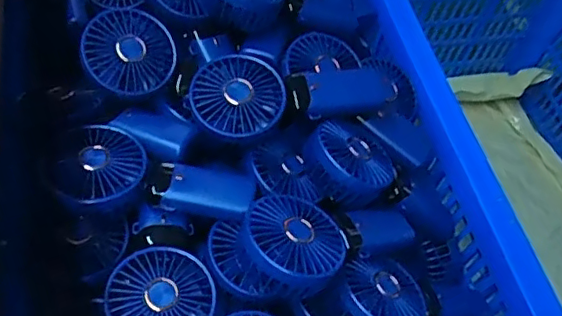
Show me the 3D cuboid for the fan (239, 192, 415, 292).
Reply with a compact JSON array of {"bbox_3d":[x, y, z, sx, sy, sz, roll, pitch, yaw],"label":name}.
[{"bbox_3d":[0.046,0.068,0.513,0.188,0.035,0.088,0,52,-43],"label":"fan"}]

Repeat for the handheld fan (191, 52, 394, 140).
[{"bbox_3d":[0.014,-0.063,0.559,0.196,0.038,0.078,-8,58,-25],"label":"handheld fan"}]

